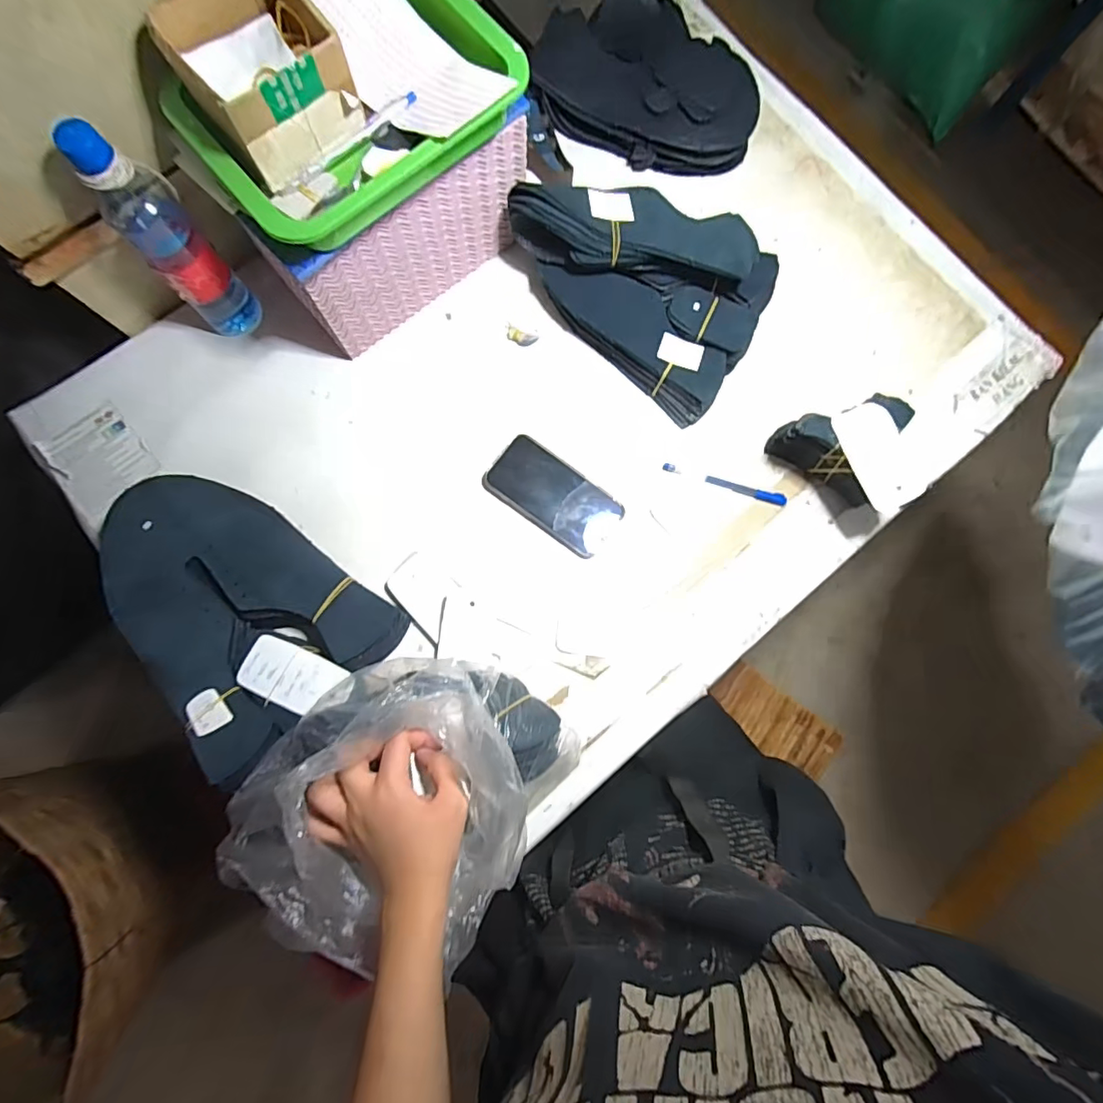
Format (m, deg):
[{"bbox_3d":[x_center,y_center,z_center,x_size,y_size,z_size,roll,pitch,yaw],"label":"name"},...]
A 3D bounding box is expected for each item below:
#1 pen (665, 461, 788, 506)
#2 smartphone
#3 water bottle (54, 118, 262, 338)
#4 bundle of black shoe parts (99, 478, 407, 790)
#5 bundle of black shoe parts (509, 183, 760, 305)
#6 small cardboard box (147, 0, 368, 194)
[{"bbox_3d":[0.195,-0.075,0.588,0.141,0.009,0.013,15,81,-1],"label":"pen"},{"bbox_3d":[0.003,-0.061,0.571,0.147,0.010,0.072,36,87,-2],"label":"smartphone"},{"bbox_3d":[-0.350,-0.285,0.482,0.054,0.215,0.052,-40,85,-8],"label":"water bottle"},{"bbox_3d":[-0.311,0.044,0.523,0.206,0.053,0.275,-41,85,-8],"label":"bundle of black shoe parts"},{"bbox_3d":[0.093,-0.338,0.557,0.274,0.066,0.086,6,81,-2],"label":"bundle of black shoe parts"},{"bbox_3d":[-0.222,-0.367,0.402,0.104,0.071,0.106,-36,85,-8],"label":"small cardboard box"}]

